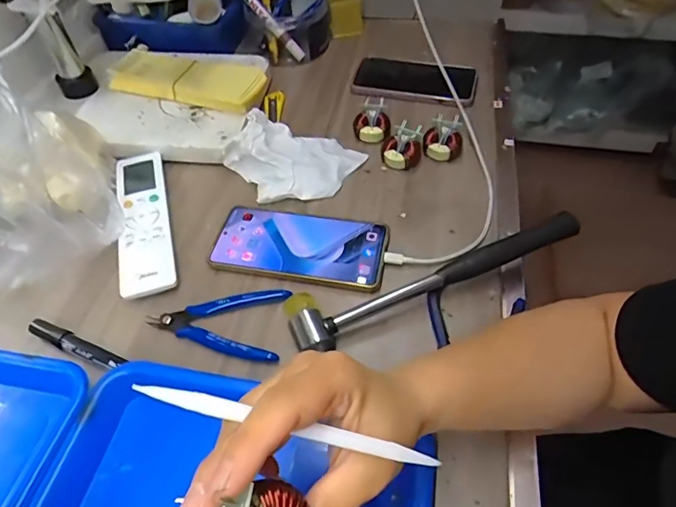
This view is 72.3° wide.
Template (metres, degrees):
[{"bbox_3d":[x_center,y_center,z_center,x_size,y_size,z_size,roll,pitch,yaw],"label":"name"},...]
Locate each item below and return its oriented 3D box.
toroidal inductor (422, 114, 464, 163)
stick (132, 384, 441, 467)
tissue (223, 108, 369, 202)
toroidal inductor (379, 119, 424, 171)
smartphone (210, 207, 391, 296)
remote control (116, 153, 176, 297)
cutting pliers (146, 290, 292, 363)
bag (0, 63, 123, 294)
[{"bbox_3d":[0.120,-0.129,0.527,0.043,0.038,0.042,12,53,11],"label":"toroidal inductor"},{"bbox_3d":[-0.015,0.073,0.194,0.137,0.004,0.007,21,48,-17],"label":"stick"},{"bbox_3d":[-0.052,-0.108,0.507,0.129,0.040,0.110,22,55,18],"label":"tissue"},{"bbox_3d":[0.072,-0.122,0.521,0.045,0.039,0.047,10,52,9],"label":"toroidal inductor"},{"bbox_3d":[-0.037,-0.009,0.444,0.162,0.009,0.080,6,52,6],"label":"smartphone"},{"bbox_3d":[-0.197,-0.038,0.469,0.049,0.014,0.195,-15,52,-10],"label":"remote control"},{"bbox_3d":[-0.105,0.059,0.398,0.116,0.014,0.063,2,51,3],"label":"cutting pliers"},{"bbox_3d":[-0.286,-0.079,0.410,0.138,0.150,0.184,-22,54,-15],"label":"bag"}]

